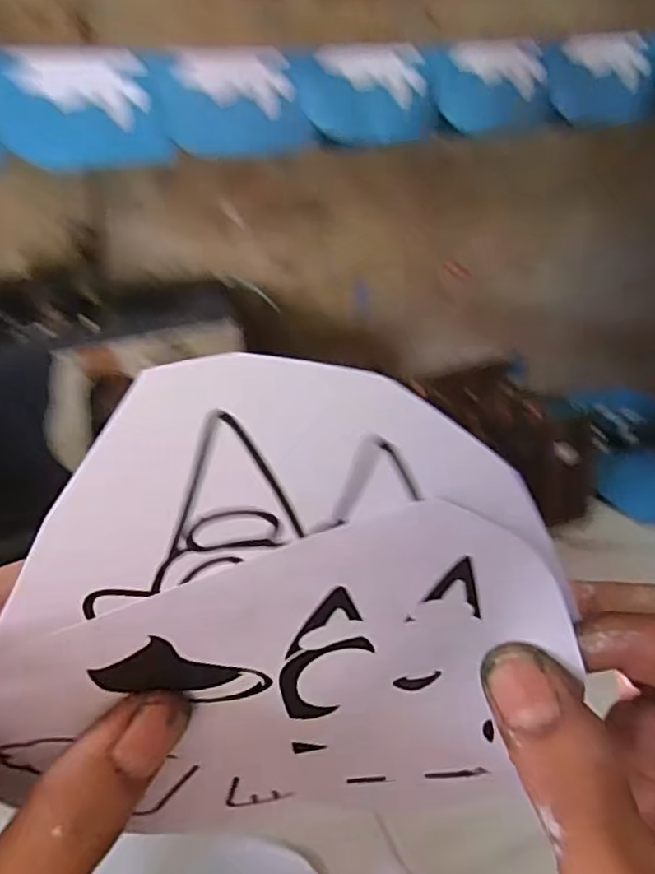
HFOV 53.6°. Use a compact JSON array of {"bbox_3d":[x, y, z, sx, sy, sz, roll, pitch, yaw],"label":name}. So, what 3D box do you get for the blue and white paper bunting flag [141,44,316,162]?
[{"bbox_3d":[-0.112,-0.411,0.806,0.190,0.115,0.034,-13,28,-13],"label":"blue and white paper bunting flag"}]

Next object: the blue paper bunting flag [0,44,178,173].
[{"bbox_3d":[-0.286,-0.377,0.758,0.180,0.121,0.039,-12,28,-11],"label":"blue paper bunting flag"}]

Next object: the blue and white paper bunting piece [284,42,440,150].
[{"bbox_3d":[0.049,-0.444,0.842,0.179,0.124,0.018,-15,10,-11],"label":"blue and white paper bunting piece"}]

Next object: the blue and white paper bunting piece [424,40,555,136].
[{"bbox_3d":[0.221,-0.480,0.891,0.184,0.111,0.016,-15,17,-17],"label":"blue and white paper bunting piece"}]

